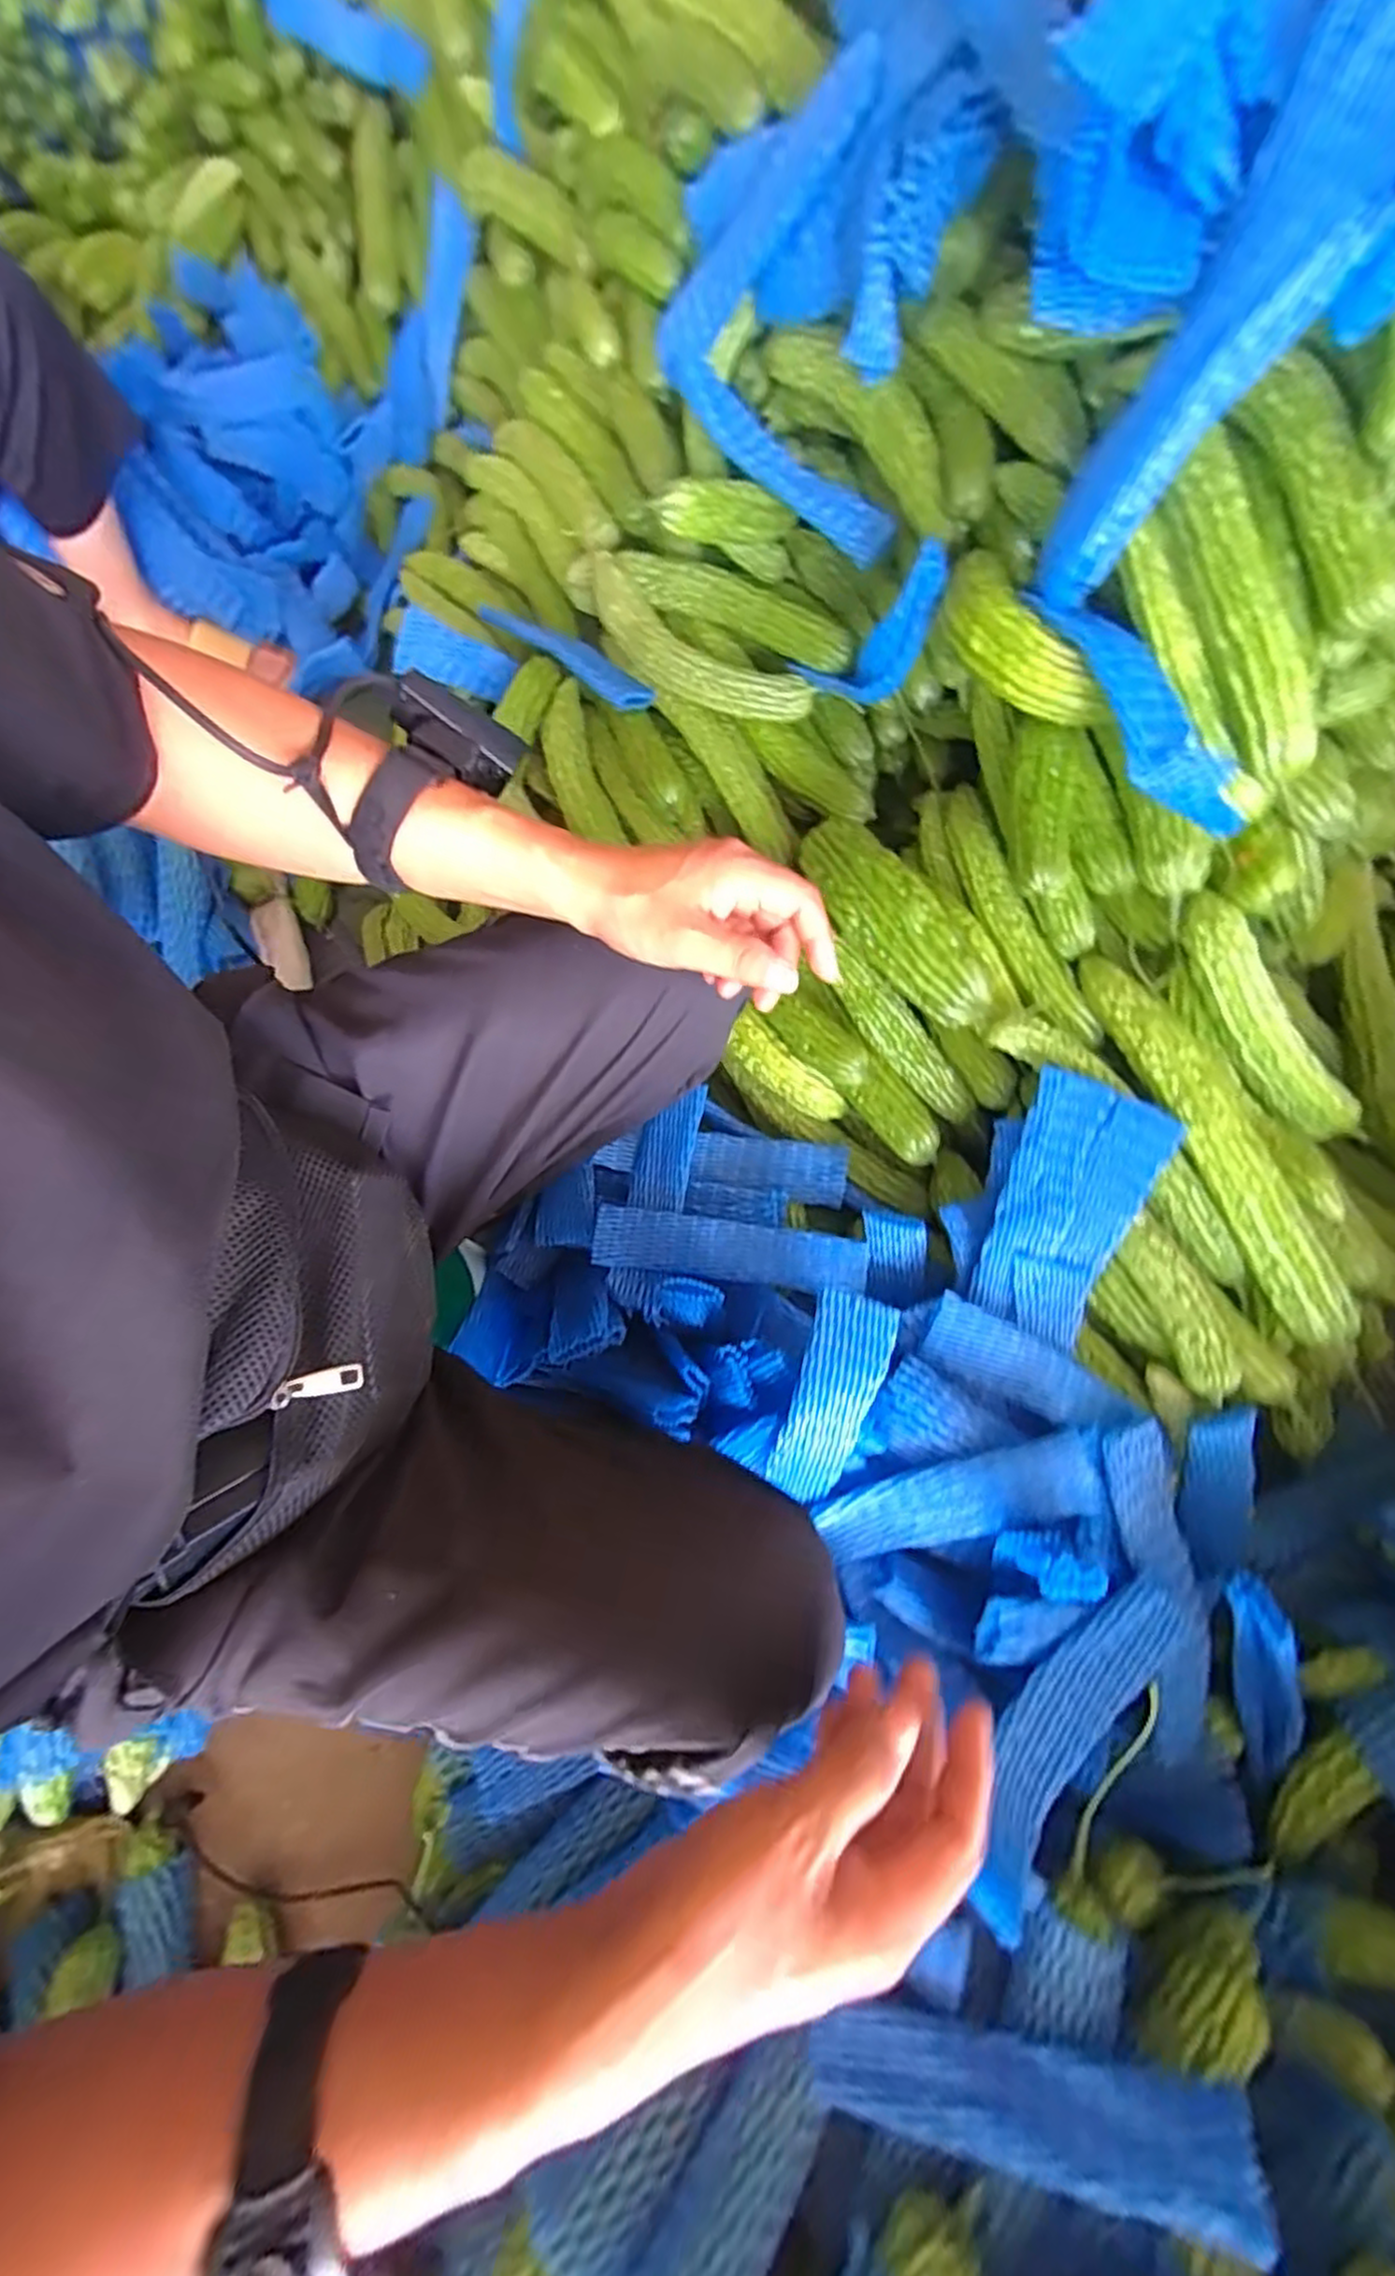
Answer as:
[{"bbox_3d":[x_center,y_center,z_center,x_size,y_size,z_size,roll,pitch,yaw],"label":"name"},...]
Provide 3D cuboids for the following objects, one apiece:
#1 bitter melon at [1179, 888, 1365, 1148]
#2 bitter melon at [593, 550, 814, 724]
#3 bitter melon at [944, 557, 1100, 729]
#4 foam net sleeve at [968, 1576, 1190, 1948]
[{"bbox_3d":[0.459,-0.091,0.606,0.053,0.042,0.241,-44,104,-11],"label":"bitter melon"},{"bbox_3d":[-0.005,-0.484,0.745,0.251,0.044,0.071,29,75,-4],"label":"bitter melon"},{"bbox_3d":[0.242,-0.381,0.560,0.084,0.043,0.169,-26,74,-6],"label":"bitter melon"},{"bbox_3d":[0.249,0.393,0.489,0.228,0.034,0.065,-41,76,-11],"label":"foam net sleeve"}]

